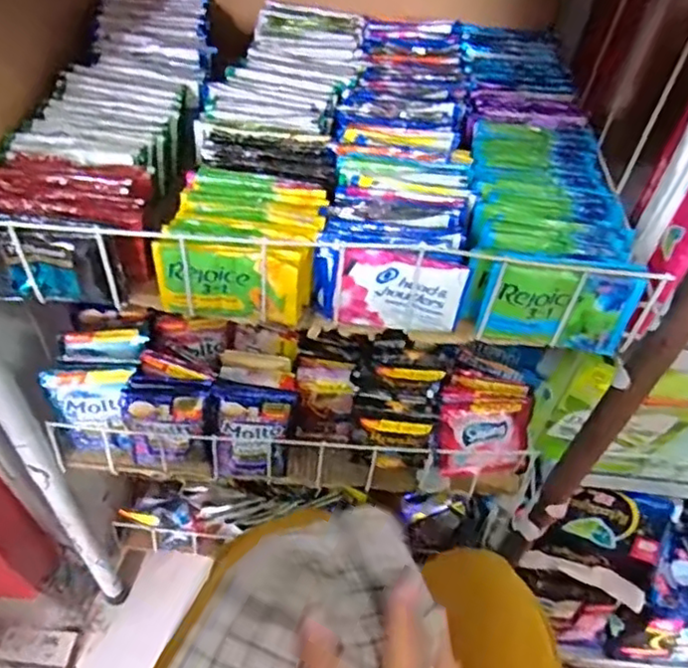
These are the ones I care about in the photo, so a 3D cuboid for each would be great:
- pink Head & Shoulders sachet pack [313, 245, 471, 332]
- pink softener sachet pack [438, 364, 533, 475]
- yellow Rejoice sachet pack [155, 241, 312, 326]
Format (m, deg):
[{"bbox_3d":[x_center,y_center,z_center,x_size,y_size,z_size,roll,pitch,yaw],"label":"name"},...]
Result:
[{"bbox_3d":[0.029,-0.030,0.429,0.101,0.059,0.020,11,50,3],"label":"pink Head & Shoulders sachet pack"},{"bbox_3d":[0.143,0.092,0.644,0.088,0.110,0.027,1,11,3],"label":"pink softener sachet pack"},{"bbox_3d":[-0.073,-0.035,0.426,0.097,0.063,0.018,3,50,-4],"label":"yellow Rejoice sachet pack"}]

